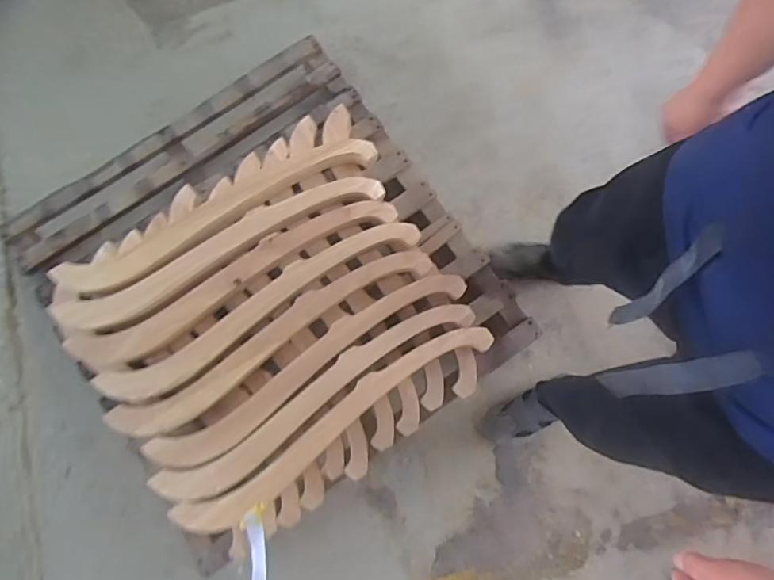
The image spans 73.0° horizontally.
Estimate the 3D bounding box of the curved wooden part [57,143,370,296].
[{"bbox_3d":[-0.350,-0.168,1.128,0.691,0.063,0.104,-29,81,-5],"label":"curved wooden part"}]

